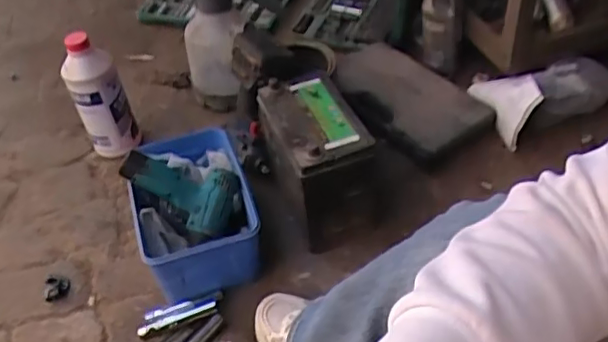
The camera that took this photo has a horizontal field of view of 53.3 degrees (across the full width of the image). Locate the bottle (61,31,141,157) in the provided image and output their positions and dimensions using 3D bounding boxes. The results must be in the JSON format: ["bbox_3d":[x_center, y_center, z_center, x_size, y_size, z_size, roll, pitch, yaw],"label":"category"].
[{"bbox_3d":[-0.346,-0.122,1.034,0.087,0.219,0.071,-22,47,-16],"label":"bottle"}]

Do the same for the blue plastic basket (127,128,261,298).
[{"bbox_3d":[-0.169,0.073,0.949,0.175,0.178,0.209,-13,45,-7],"label":"blue plastic basket"}]

